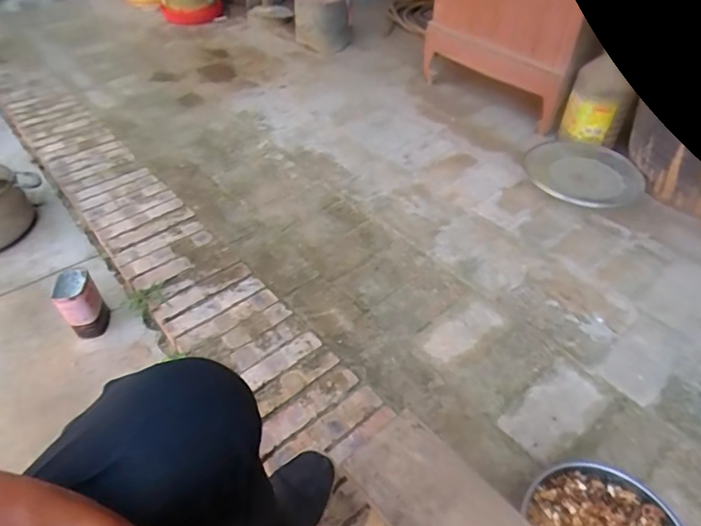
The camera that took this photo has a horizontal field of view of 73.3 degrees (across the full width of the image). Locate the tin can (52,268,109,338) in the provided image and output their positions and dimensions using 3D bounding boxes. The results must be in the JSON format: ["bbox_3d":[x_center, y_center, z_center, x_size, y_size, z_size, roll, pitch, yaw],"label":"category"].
[{"bbox_3d":[-0.569,0.087,1.001,0.078,0.119,0.092,-28,50,-25],"label":"tin can"}]

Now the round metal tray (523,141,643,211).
[{"bbox_3d":[0.661,-0.259,1.339,0.302,0.021,0.268,16,56,20],"label":"round metal tray"}]

